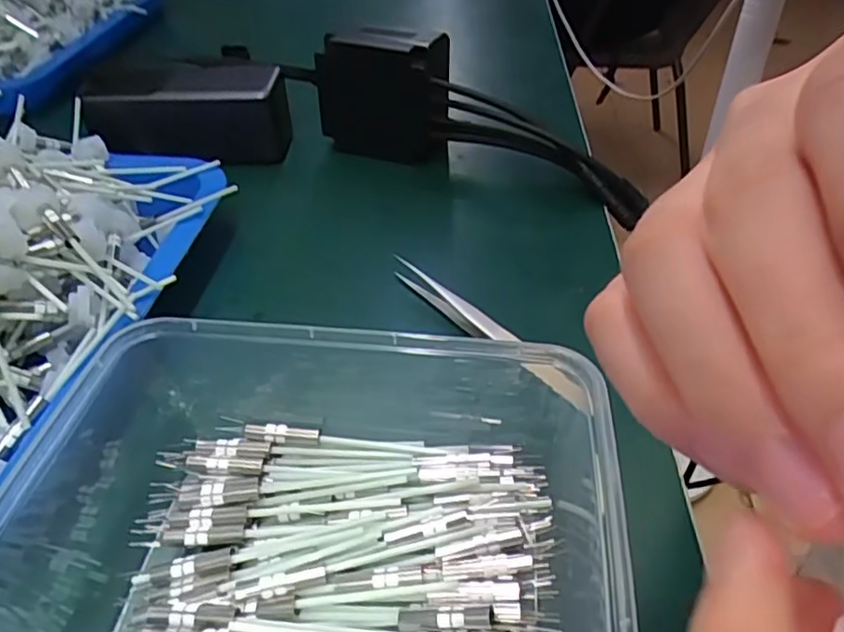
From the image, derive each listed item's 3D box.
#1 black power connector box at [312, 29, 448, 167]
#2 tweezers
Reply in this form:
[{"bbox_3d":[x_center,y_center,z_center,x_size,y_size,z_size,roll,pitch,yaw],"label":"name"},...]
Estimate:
[{"bbox_3d":[-0.024,-0.142,0.417,0.085,0.084,0.033,7,42,8],"label":"black power connector box"},{"bbox_3d":[0.027,0.005,0.308,0.113,0.017,0.010,32,51,31],"label":"tweezers"}]

